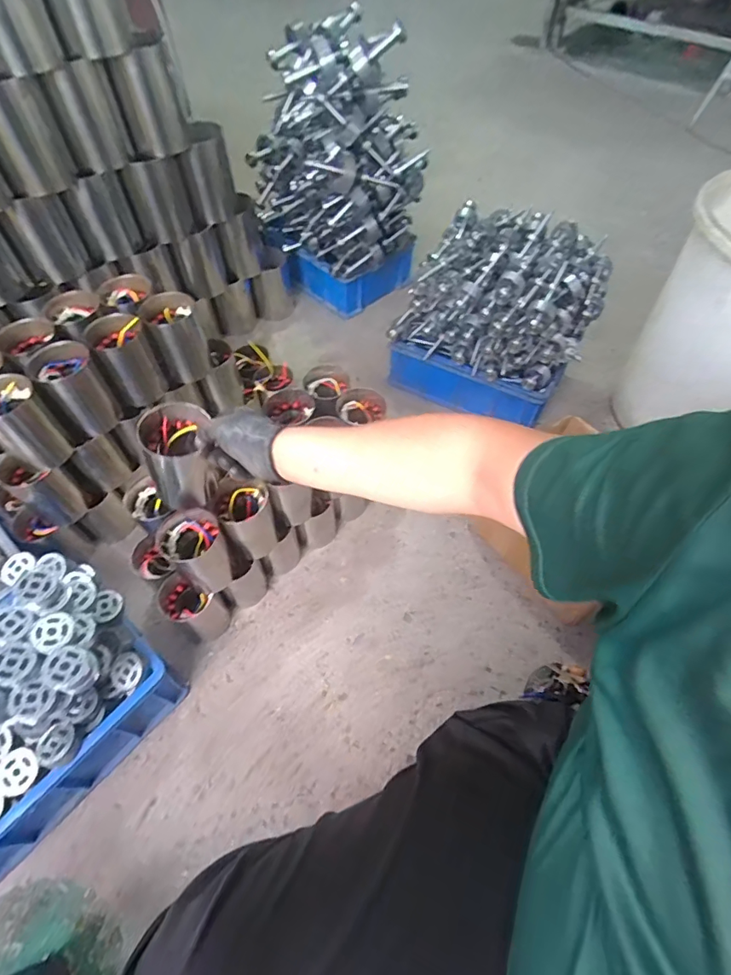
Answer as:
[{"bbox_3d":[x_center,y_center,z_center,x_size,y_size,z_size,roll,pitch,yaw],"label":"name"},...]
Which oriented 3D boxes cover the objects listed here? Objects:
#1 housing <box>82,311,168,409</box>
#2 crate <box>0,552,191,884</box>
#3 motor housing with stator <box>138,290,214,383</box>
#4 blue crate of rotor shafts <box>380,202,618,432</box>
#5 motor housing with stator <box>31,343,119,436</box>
[{"bbox_3d":[-0.431,-0.229,0.864,0.095,0.130,0.088,-38,64,-22],"label":"housing"},{"bbox_3d":[-0.537,0.323,0.697,0.295,0.275,0.412,35,63,20],"label":"crate"},{"bbox_3d":[-0.345,-0.274,0.885,0.093,0.137,0.077,-25,60,-15],"label":"motor housing with stator"},{"bbox_3d":[0.303,-0.384,1.133,0.383,0.375,0.312,30,62,18],"label":"blue crate of rotor shafts"},{"bbox_3d":[-0.494,-0.168,0.822,0.089,0.136,0.081,-36,64,-21],"label":"motor housing with stator"}]

